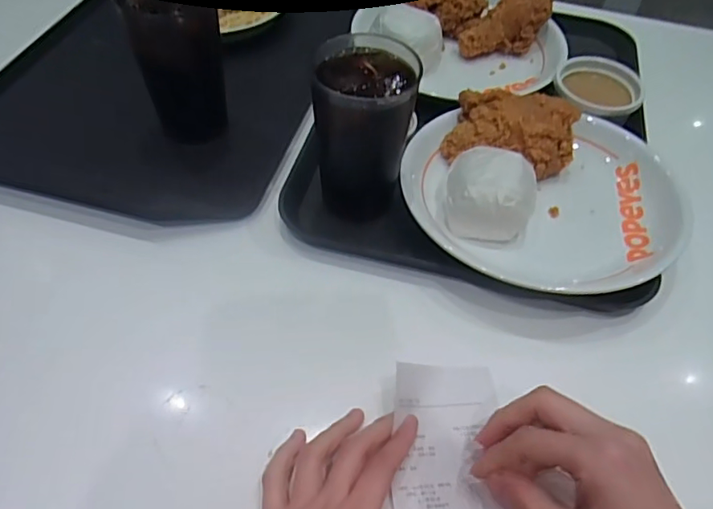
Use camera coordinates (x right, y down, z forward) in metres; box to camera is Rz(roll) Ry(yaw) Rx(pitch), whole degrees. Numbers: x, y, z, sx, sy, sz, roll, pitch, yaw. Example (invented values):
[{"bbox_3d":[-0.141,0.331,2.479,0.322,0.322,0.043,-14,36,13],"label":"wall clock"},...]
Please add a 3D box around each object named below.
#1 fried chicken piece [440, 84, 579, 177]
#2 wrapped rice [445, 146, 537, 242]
[{"bbox_3d":[0.131,-0.105,0.463,0.101,0.045,0.059,18,53,10],"label":"fried chicken piece"},{"bbox_3d":[0.103,-0.048,0.424,0.068,0.043,0.066,13,52,6],"label":"wrapped rice"}]

